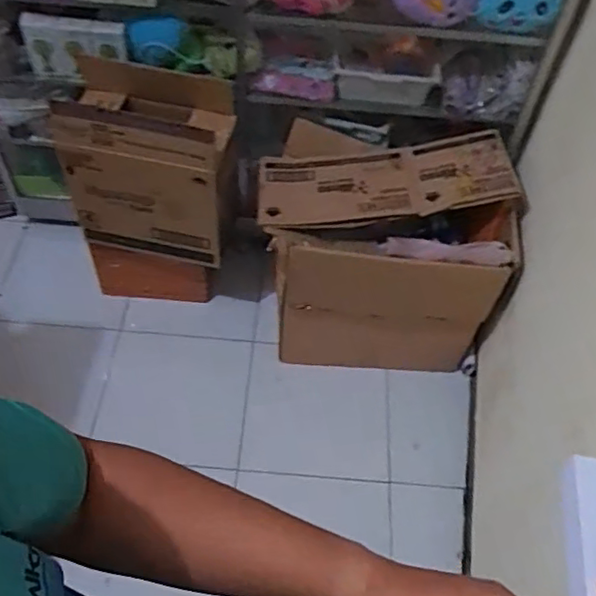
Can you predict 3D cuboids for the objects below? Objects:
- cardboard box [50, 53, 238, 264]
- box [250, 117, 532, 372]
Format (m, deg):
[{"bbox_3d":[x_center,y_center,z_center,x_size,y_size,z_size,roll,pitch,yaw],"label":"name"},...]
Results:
[{"bbox_3d":[-0.355,-0.319,1.529,0.364,0.411,0.233,6,54,-1],"label":"cardboard box"},{"bbox_3d":[0.219,-0.130,1.729,0.650,0.512,0.434,6,54,0],"label":"box"}]

